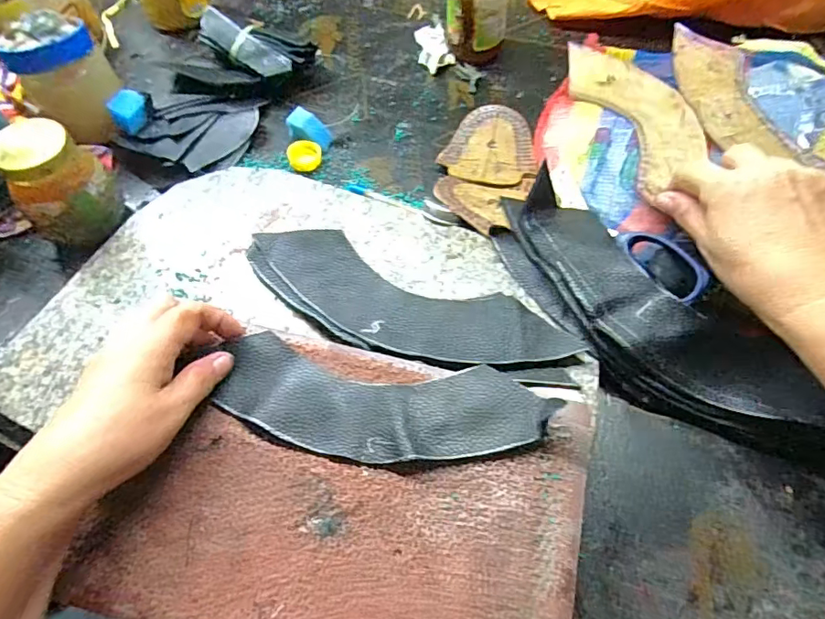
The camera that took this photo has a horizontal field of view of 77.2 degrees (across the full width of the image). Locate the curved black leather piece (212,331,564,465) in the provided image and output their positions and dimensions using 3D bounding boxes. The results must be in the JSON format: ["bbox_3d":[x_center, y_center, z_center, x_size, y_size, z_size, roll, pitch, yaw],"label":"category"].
[{"bbox_3d":[-0.020,0.058,0.316,0.202,0.009,0.067,6,59,7],"label":"curved black leather piece"}]

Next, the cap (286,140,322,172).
[{"bbox_3d":[-0.103,-0.147,0.493,0.031,0.013,0.029,-1,59,1],"label":"cap"}]

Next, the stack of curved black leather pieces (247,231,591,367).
[{"bbox_3d":[-0.010,-0.001,0.372,0.244,0.010,0.076,19,62,13],"label":"stack of curved black leather pieces"}]

